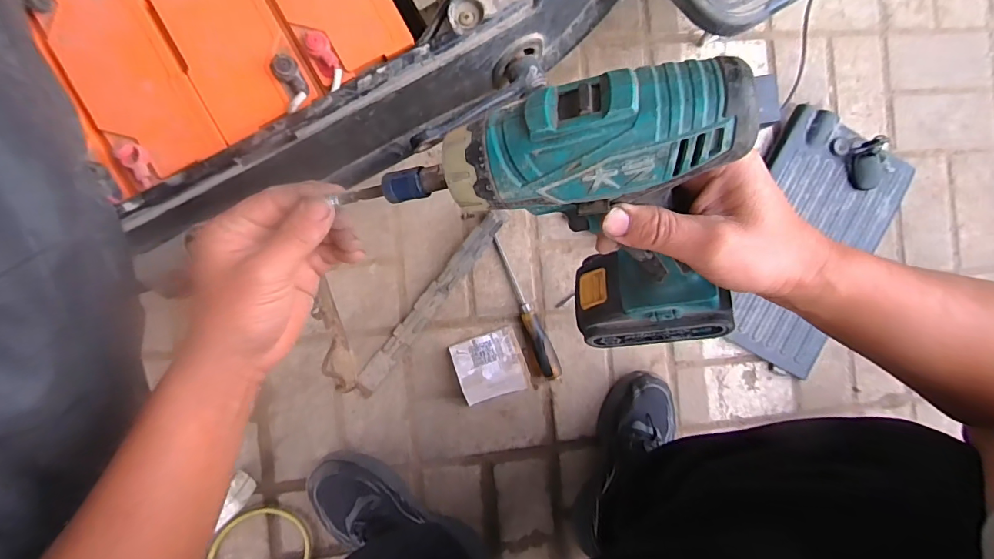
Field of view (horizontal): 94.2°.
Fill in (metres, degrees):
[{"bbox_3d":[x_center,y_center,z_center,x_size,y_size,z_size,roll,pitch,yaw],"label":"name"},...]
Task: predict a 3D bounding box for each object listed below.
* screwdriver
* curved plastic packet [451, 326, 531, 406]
[{"bbox_3d":[0.040,0.043,0.671,0.025,0.023,0.219,-25,93,-7],"label":"screwdriver"},{"bbox_3d":[-0.009,0.125,0.664,0.096,0.032,0.090,-19,92,-7],"label":"curved plastic packet"}]

